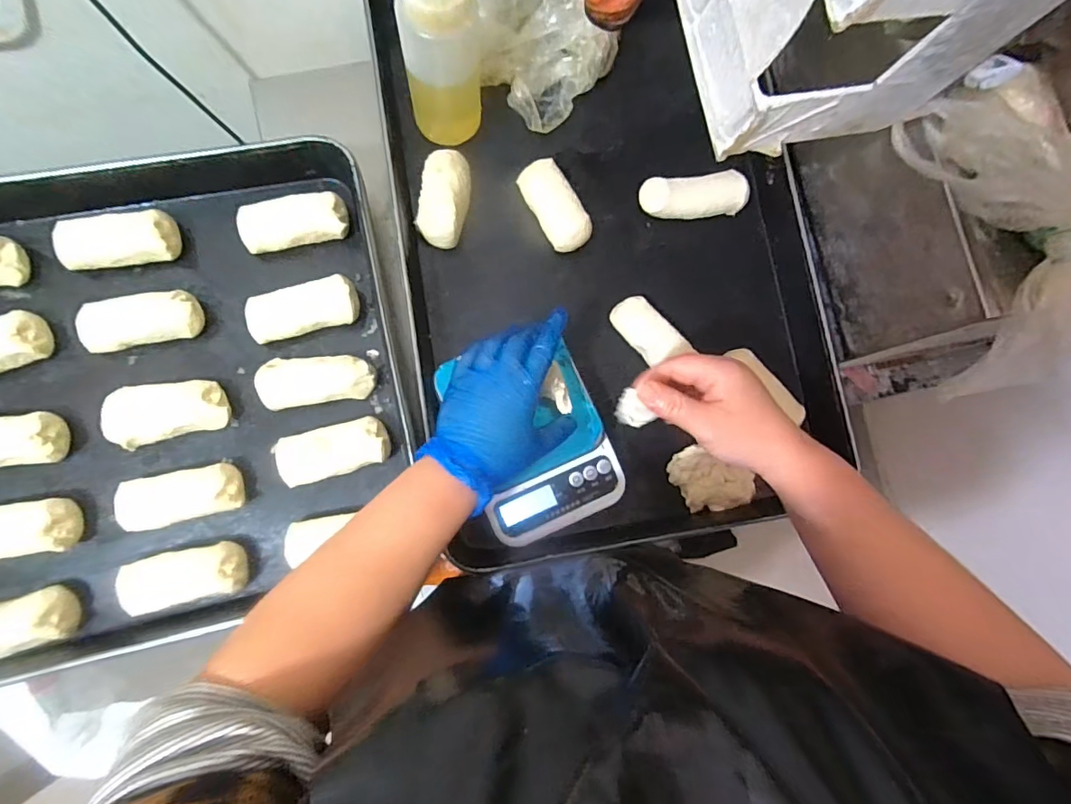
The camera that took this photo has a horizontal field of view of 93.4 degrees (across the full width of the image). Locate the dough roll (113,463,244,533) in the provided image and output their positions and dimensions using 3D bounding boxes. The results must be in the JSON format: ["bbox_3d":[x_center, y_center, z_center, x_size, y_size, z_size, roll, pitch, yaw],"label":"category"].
[{"bbox_3d":[-0.302,0.080,0.428,0.100,0.034,0.043,-10,84,-6],"label":"dough roll"}]

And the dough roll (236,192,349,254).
[{"bbox_3d":[-0.227,-0.166,0.472,0.101,0.033,0.044,-9,84,-6],"label":"dough roll"}]

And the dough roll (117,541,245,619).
[{"bbox_3d":[-0.294,0.145,0.419,0.101,0.034,0.042,-13,84,-6],"label":"dough roll"}]

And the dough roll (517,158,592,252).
[{"bbox_3d":[0.020,-0.199,0.519,0.044,0.033,0.094,-27,86,-7],"label":"dough roll"}]

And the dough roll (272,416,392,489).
[{"bbox_3d":[-0.178,0.044,0.445,0.095,0.031,0.042,-14,84,-6],"label":"dough roll"}]

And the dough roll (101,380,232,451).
[{"bbox_3d":[-0.319,0.007,0.436,0.100,0.029,0.049,-15,84,-6],"label":"dough roll"}]

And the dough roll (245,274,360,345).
[{"bbox_3d":[-0.213,-0.084,0.463,0.101,0.034,0.044,-14,84,-6],"label":"dough roll"}]

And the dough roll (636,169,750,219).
[{"bbox_3d":[0.163,-0.214,0.527,0.103,0.035,0.044,-6,83,-5],"label":"dough roll"}]

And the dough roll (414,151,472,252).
[{"bbox_3d":[-0.092,-0.203,0.504,0.047,0.033,0.095,10,82,-3],"label":"dough roll"}]

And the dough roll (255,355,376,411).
[{"bbox_3d":[-0.196,-0.019,0.456,0.098,0.024,0.042,-8,84,-6],"label":"dough roll"}]

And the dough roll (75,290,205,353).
[{"bbox_3d":[-0.347,-0.070,0.445,0.099,0.031,0.042,-9,84,-6],"label":"dough roll"}]

